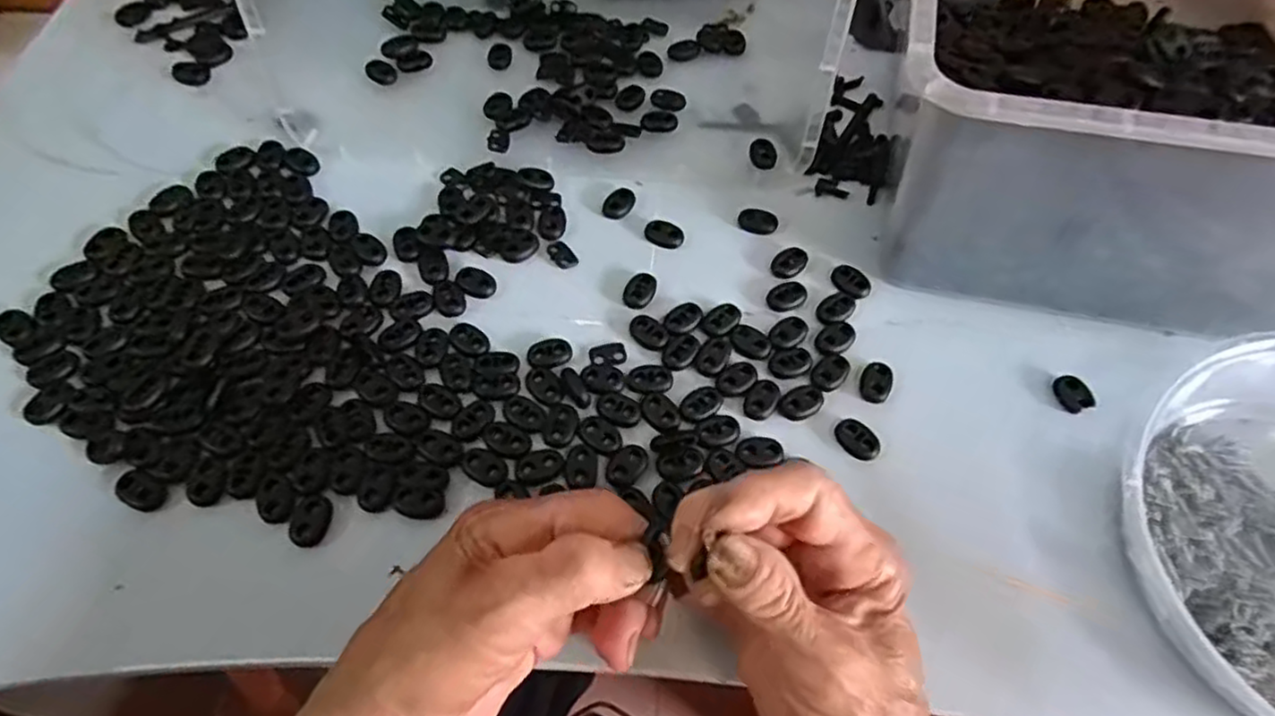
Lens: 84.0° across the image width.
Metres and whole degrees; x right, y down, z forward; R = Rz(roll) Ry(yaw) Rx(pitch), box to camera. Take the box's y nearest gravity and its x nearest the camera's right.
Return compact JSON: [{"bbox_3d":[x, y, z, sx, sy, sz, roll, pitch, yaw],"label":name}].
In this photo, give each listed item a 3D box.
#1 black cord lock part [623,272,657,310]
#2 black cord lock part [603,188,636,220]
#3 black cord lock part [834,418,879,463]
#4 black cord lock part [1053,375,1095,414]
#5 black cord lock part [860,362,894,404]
[{"bbox_3d":[0.001,-0.036,0.372,0.016,0.004,0.023,22,64,12],"label":"black cord lock part"},{"bbox_3d":[-0.010,-0.088,0.402,0.015,0.005,0.023,25,65,13],"label":"black cord lock part"},{"bbox_3d":[0.103,0.038,0.331,0.014,0.007,0.021,-30,66,-15],"label":"black cord lock part"},{"bbox_3d":[0.211,0.017,0.344,0.015,0.007,0.019,-19,63,-10],"label":"black cord lock part"},{"bbox_3d":[0.117,0.011,0.346,0.015,0.006,0.021,28,65,14],"label":"black cord lock part"}]

